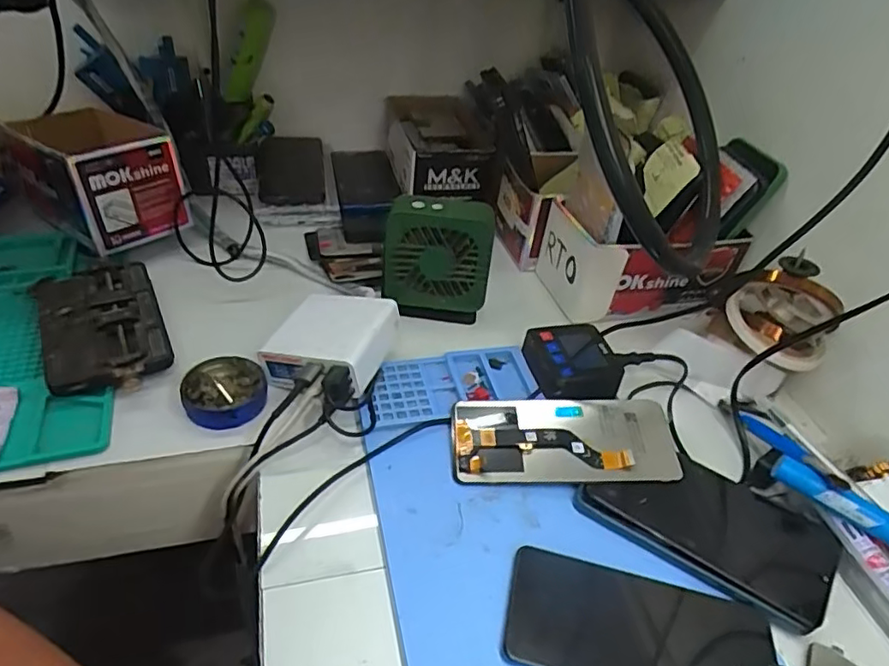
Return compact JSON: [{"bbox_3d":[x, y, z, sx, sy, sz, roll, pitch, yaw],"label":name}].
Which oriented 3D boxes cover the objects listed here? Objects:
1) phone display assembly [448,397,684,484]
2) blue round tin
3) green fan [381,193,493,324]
[{"bbox_3d":[0.089,0.079,0.438,0.164,0.009,0.073,3,40,-5],"label":"phone display assembly"},{"bbox_3d":[-0.170,0.043,0.450,0.060,0.016,0.056,-2,41,-10],"label":"blue round tin"},{"bbox_3d":[-0.007,-0.068,0.528,0.095,0.100,0.042,7,41,-5],"label":"green fan"}]

